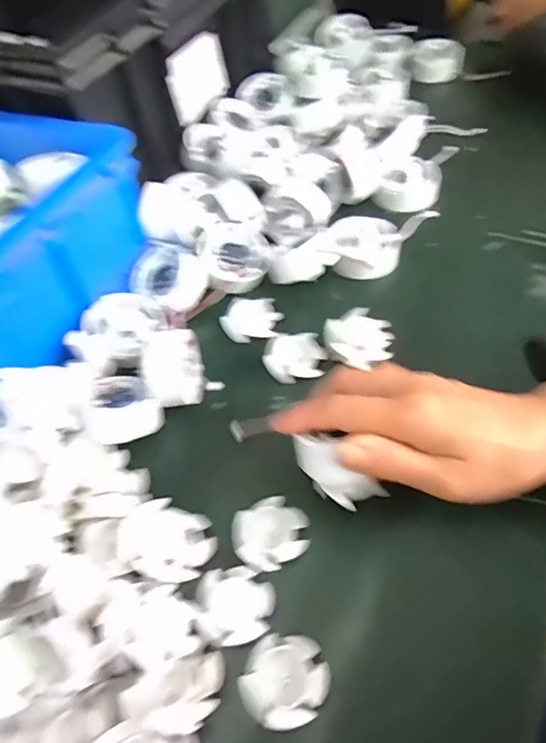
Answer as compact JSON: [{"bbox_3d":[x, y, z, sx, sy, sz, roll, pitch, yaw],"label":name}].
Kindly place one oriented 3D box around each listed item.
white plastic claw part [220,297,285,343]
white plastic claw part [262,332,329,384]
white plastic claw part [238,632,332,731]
[{"bbox_3d":[-0.016,-0.042,0.419,0.047,0.012,0.035,-3,54,4],"label":"white plastic claw part"},{"bbox_3d":[0.016,-0.008,0.391,0.046,0.019,0.034,-10,54,-1],"label":"white plastic claw part"},{"bbox_3d":[0.007,0.160,0.267,0.041,0.018,0.042,-3,54,4],"label":"white plastic claw part"}]

